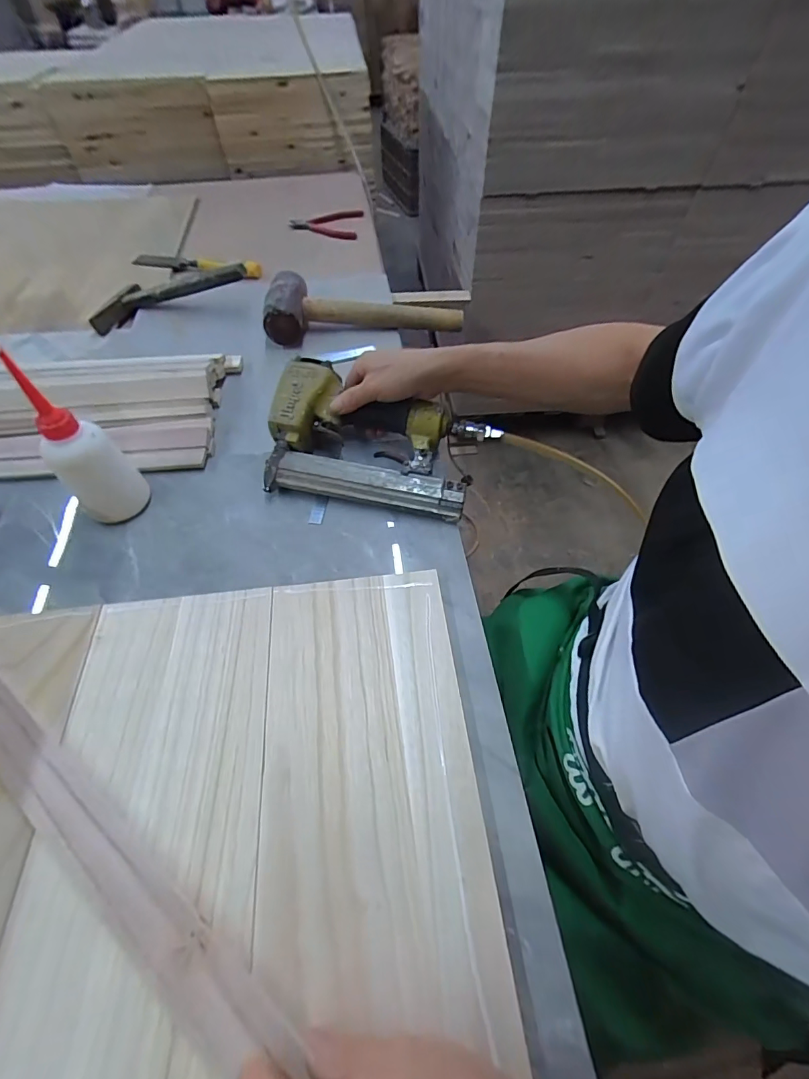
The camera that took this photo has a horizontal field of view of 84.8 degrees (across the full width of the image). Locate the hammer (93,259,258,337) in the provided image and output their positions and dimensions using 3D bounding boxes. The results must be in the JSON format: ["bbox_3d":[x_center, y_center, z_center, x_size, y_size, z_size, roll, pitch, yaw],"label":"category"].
[{"bbox_3d":[-0.330,-0.364,0.652,0.259,0.026,0.097,-10,53,11],"label":"hammer"}]

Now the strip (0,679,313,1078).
[{"bbox_3d":[-0.212,0.196,0.293,0.361,0.010,0.035,30,59,20],"label":"strip"}]

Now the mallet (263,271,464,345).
[{"bbox_3d":[-0.062,-0.342,0.648,0.280,0.065,0.090,-12,55,-7],"label":"mallet"}]

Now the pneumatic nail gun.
[{"bbox_3d":[-0.030,-0.107,0.478,0.227,0.065,0.141,11,54,7],"label":"pneumatic nail gun"}]

